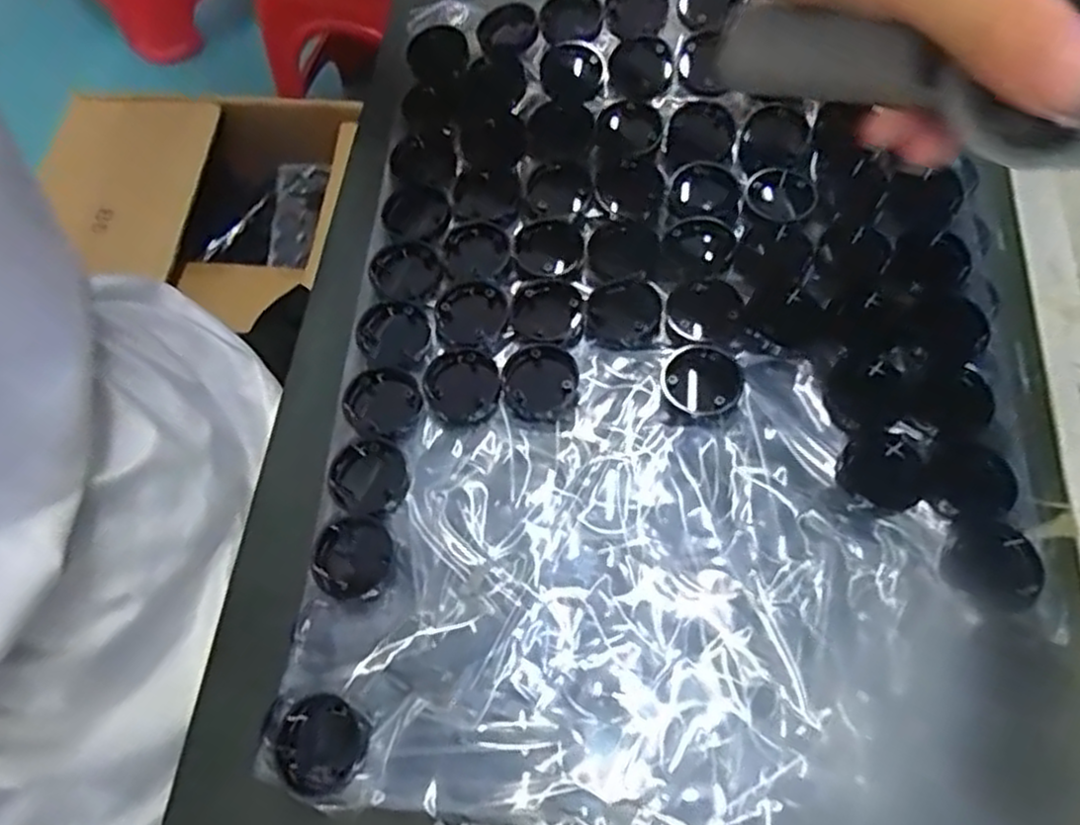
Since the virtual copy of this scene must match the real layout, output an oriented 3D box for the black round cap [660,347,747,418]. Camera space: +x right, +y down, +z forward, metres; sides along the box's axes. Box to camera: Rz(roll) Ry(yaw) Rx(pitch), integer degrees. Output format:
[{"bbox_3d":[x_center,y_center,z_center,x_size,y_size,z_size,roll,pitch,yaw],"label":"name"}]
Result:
[{"bbox_3d":[0.062,-0.012,0.292,0.029,0.009,0.027,30,70,15],"label":"black round cap"}]

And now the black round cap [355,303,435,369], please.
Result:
[{"bbox_3d":[-0.060,-0.030,0.316,0.028,0.013,0.028,-1,65,2],"label":"black round cap"}]

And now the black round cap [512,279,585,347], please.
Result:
[{"bbox_3d":[0.003,-0.041,0.313,0.029,0.004,0.032,9,66,7],"label":"black round cap"}]

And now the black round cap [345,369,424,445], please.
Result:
[{"bbox_3d":[-0.062,-0.003,0.303,0.032,0.012,0.028,25,69,14],"label":"black round cap"}]

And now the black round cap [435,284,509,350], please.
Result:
[{"bbox_3d":[-0.029,-0.040,0.316,0.029,0.004,0.030,22,69,12],"label":"black round cap"}]

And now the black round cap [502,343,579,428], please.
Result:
[{"bbox_3d":[0.000,-0.011,0.301,0.028,0.004,0.031,5,66,5],"label":"black round cap"}]

